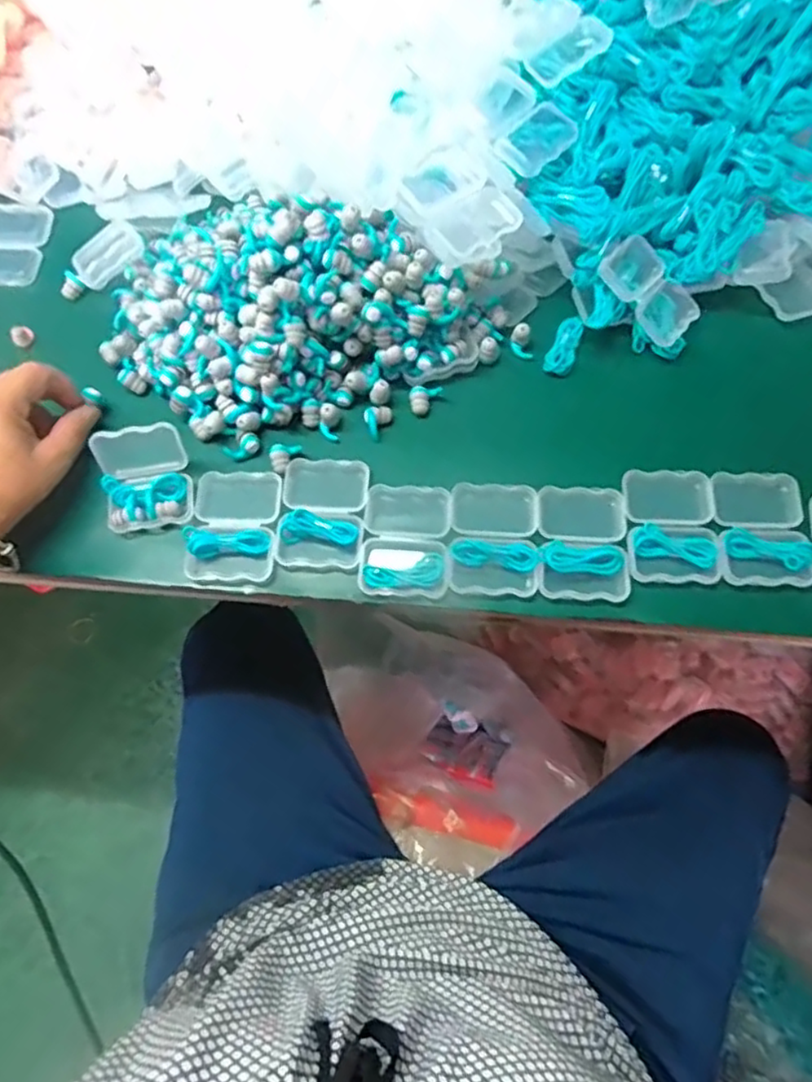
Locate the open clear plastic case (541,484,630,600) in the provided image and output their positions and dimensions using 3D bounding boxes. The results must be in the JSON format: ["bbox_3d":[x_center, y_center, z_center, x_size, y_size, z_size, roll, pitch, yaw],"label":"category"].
[{"bbox_3d":[0.113,-0.001,0.409,0.055,0.010,0.075,2,68,2],"label":"open clear plastic case"}]

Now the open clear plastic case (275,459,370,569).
[{"bbox_3d":[-0.054,-0.020,0.424,0.055,0.013,0.075,2,68,2],"label":"open clear plastic case"}]

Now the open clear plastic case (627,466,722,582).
[{"bbox_3d":[0.171,-0.011,0.415,0.055,0.006,0.075,3,68,3],"label":"open clear plastic case"}]

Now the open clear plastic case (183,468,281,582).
[{"bbox_3d":[-0.112,-0.010,0.424,0.056,0.019,0.075,4,68,3],"label":"open clear plastic case"}]

